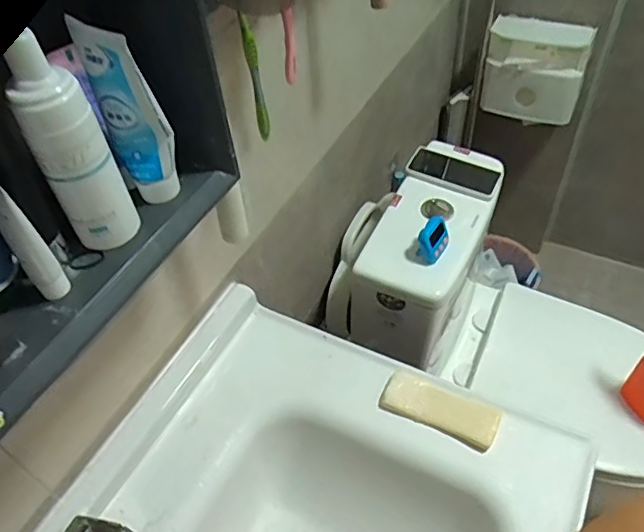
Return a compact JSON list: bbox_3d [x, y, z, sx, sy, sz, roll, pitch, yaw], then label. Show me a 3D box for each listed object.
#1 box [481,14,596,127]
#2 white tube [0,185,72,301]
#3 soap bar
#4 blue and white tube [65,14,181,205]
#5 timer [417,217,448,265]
[{"bbox_3d":[0.498,-0.456,1.330,0.212,0.220,0.116,13,51,16],"label":"box"},{"bbox_3d":[-0.195,-0.020,0.367,0.020,0.106,0.031,-33,54,-23],"label":"white tube"},{"bbox_3d":[0.142,0.171,0.683,0.135,0.024,0.055,20,53,21],"label":"soap bar"},{"bbox_3d":[-0.135,-0.111,0.416,0.047,0.147,0.036,9,50,13],"label":"blue and white tube"},{"bbox_3d":[0.175,-0.042,0.881,0.035,0.049,0.057,30,57,27],"label":"timer"}]

